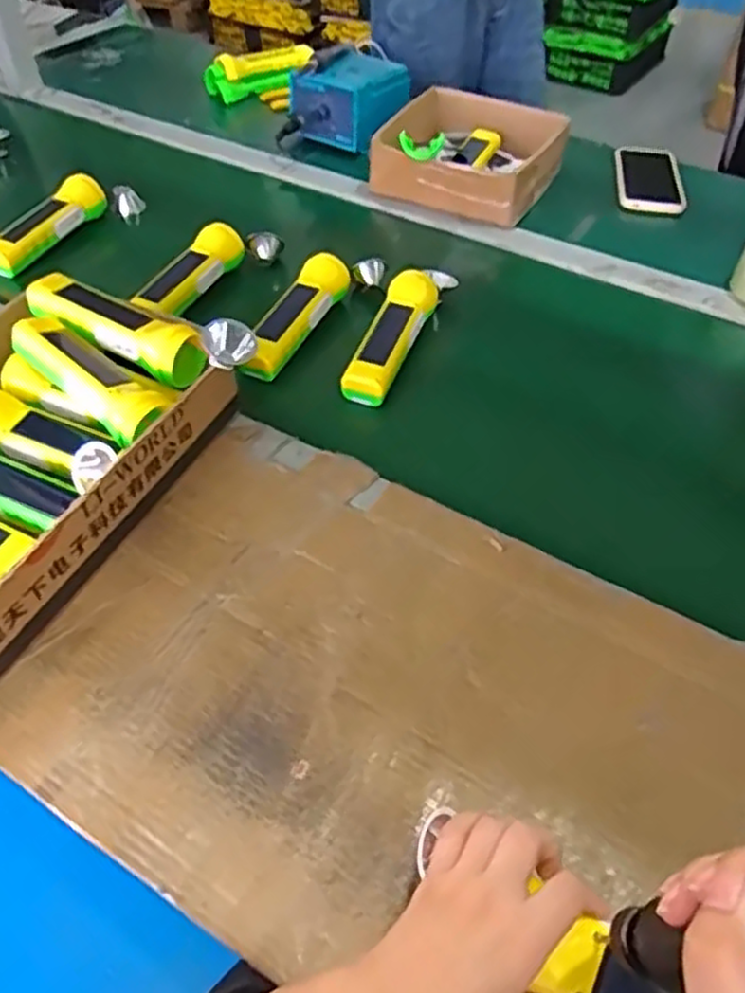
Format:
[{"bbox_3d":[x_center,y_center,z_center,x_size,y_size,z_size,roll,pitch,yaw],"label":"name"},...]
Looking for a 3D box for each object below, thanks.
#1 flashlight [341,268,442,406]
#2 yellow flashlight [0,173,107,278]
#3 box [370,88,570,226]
[{"bbox_3d":[0.021,-0.162,0.715,0.046,0.040,0.167,17,52,13],"label":"flashlight"},{"bbox_3d":[-0.387,-0.321,0.849,0.041,0.048,0.172,21,53,16],"label":"yellow flashlight"},{"bbox_3d":[0.125,-0.457,0.942,0.228,0.065,0.241,19,52,14],"label":"box"}]

